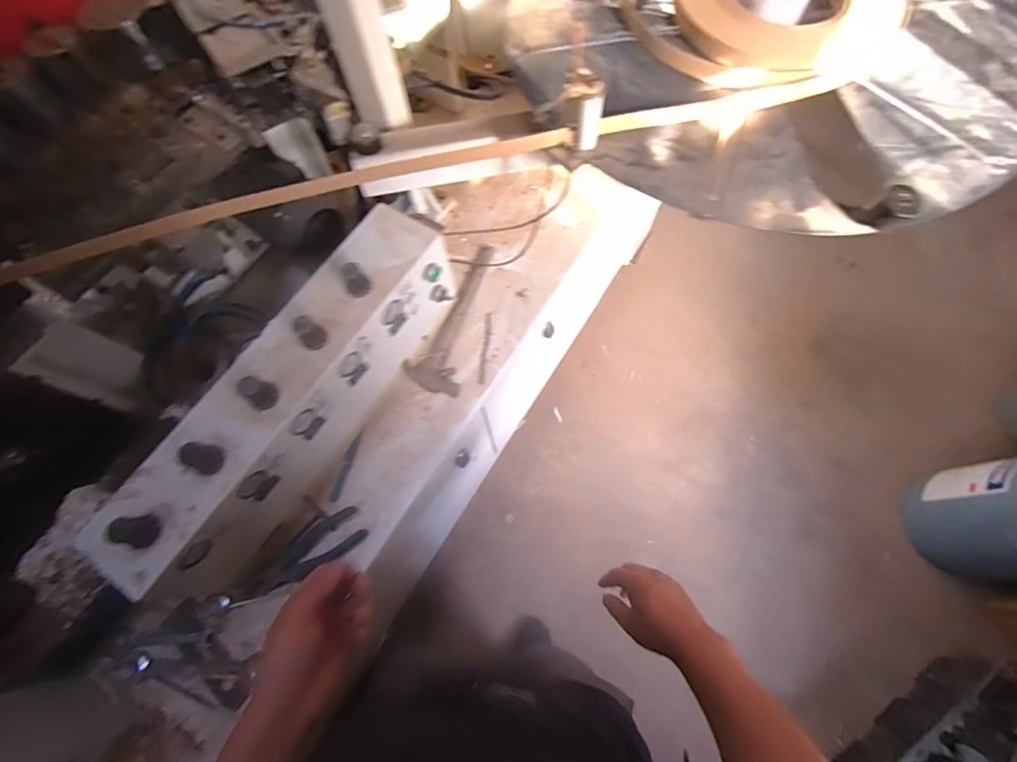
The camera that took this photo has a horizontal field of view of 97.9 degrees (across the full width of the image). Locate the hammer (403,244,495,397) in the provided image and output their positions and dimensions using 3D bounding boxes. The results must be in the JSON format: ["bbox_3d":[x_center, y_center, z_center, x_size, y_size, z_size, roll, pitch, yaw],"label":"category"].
[{"bbox_3d":[-0.105,-0.129,0.844,0.101,0.022,0.320,13,69,7],"label":"hammer"}]

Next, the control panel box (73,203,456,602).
[{"bbox_3d":[-0.300,0.022,0.681,0.142,0.230,0.593,30,72,13],"label":"control panel box"}]

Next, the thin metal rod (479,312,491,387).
[{"bbox_3d":[-0.042,-0.061,0.820,0.012,0.006,0.147,4,69,3],"label":"thin metal rod"}]

